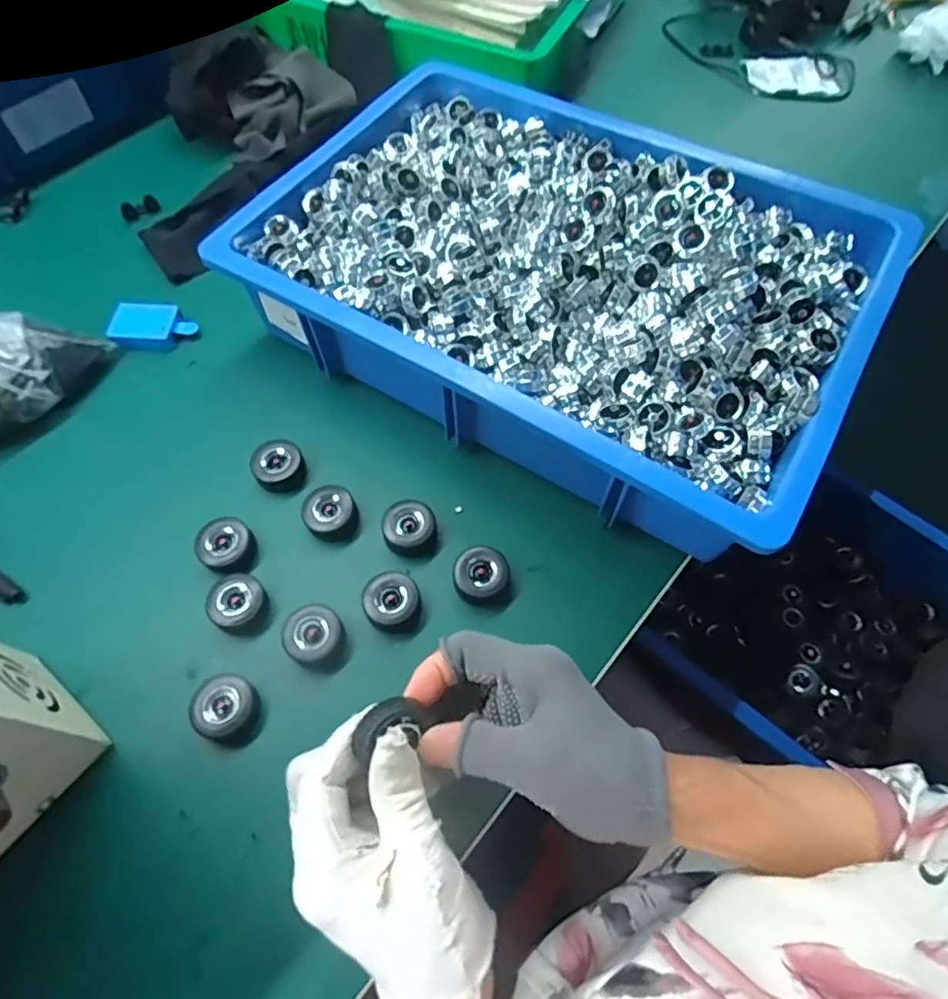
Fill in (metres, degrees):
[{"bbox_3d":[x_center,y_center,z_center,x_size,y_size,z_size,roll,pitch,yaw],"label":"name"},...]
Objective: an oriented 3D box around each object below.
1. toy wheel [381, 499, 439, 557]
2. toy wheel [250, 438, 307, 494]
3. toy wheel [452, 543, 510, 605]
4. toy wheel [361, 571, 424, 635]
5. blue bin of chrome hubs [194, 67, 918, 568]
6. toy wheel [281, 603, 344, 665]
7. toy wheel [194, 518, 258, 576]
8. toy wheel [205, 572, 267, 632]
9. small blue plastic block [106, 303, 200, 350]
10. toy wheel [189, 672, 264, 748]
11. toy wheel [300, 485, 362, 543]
[{"bbox_3d":[-0.045,0.021,0.440,0.038,0.021,0.035,1,64,-1],"label":"toy wheel"},{"bbox_3d":[-0.147,-0.025,0.464,0.036,0.025,0.035,1,64,-1],"label":"toy wheel"},{"bbox_3d":[0.005,0.052,0.423,0.038,0.021,0.035,1,64,-1],"label":"toy wheel"},{"bbox_3d":[-0.055,0.069,0.413,0.037,0.023,0.038,1,64,-1],"label":"toy wheel"},{"bbox_3d":[0.060,-0.173,0.488,0.456,0.104,0.335,27,66,12],"label":"blue bin of chrome hubs"},{"bbox_3d":[-0.105,0.089,0.404,0.037,0.022,0.034,1,64,-1],"label":"toy wheel"},{"bbox_3d":[-0.175,0.035,0.435,0.035,0.027,0.038,1,64,-1],"label":"toy wheel"},{"bbox_3d":[-0.160,0.070,0.416,0.035,0.024,0.036,1,64,-1],"label":"toy wheel"},{"bbox_3d":[-0.275,-0.149,0.531,0.068,0.019,0.042,-2,64,-2],"label":"small blue plastic block"},{"bbox_3d":[-0.154,0.132,0.384,0.035,0.026,0.041,-26,67,-14],"label":"toy wheel"},{"bbox_3d":[-0.105,0.010,0.445,0.037,0.026,0.036,1,64,-1],"label":"toy wheel"}]

